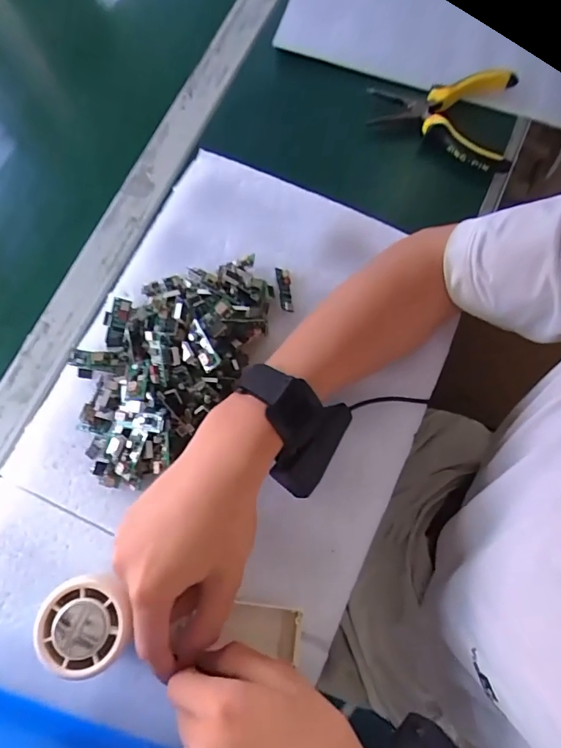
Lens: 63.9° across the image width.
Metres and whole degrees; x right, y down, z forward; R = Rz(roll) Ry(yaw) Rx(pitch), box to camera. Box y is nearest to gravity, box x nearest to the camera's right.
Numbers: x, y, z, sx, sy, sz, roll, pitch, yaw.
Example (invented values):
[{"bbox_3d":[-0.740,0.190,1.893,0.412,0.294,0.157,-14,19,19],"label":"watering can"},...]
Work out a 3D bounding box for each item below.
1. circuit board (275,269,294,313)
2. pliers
[{"bbox_3d":[0.003,-0.072,0.376,0.010,0.006,0.043,-7,76,-1],"label":"circuit board"},{"bbox_3d":[0.158,-0.258,0.436,0.137,0.019,0.109,9,76,3],"label":"pliers"}]

